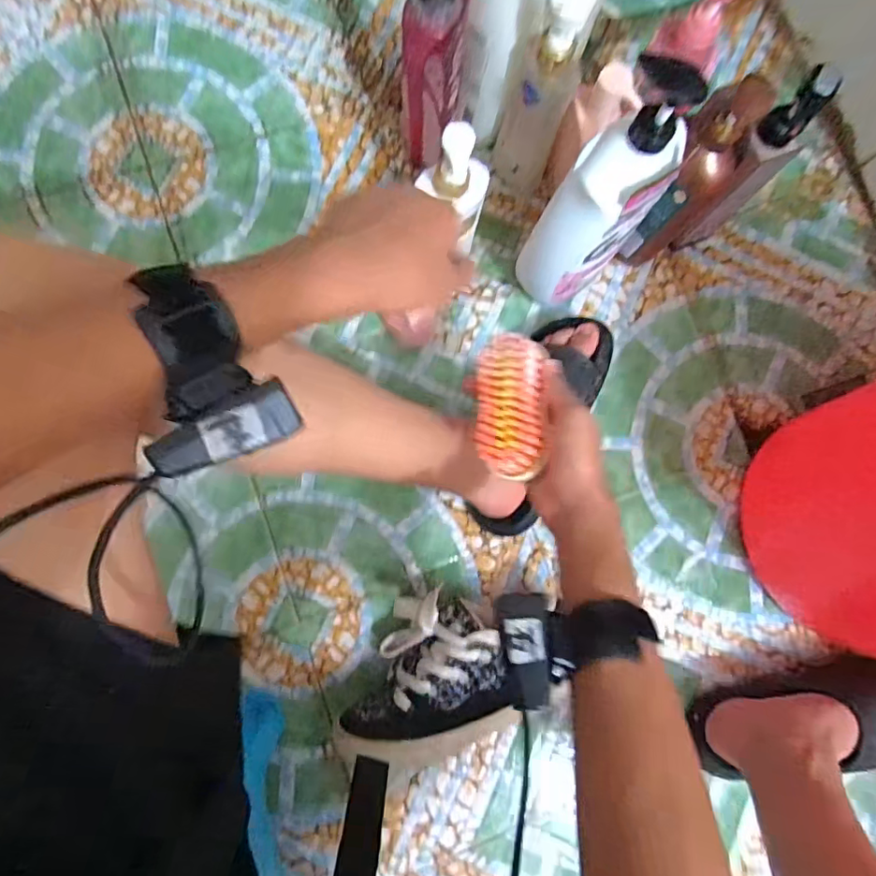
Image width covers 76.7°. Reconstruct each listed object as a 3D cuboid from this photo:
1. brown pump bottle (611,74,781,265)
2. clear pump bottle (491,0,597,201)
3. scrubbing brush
[{"bbox_3d":[0.262,-0.269,0.606,0.071,0.254,0.055,-9,83,-6],"label":"brown pump bottle"},{"bbox_3d":[0.111,-0.363,0.609,0.065,0.256,0.052,10,82,-3],"label":"clear pump bottle"},{"bbox_3d":[0.062,-0.025,0.452,0.052,0.038,0.115,-5,73,23],"label":"scrubbing brush"}]

